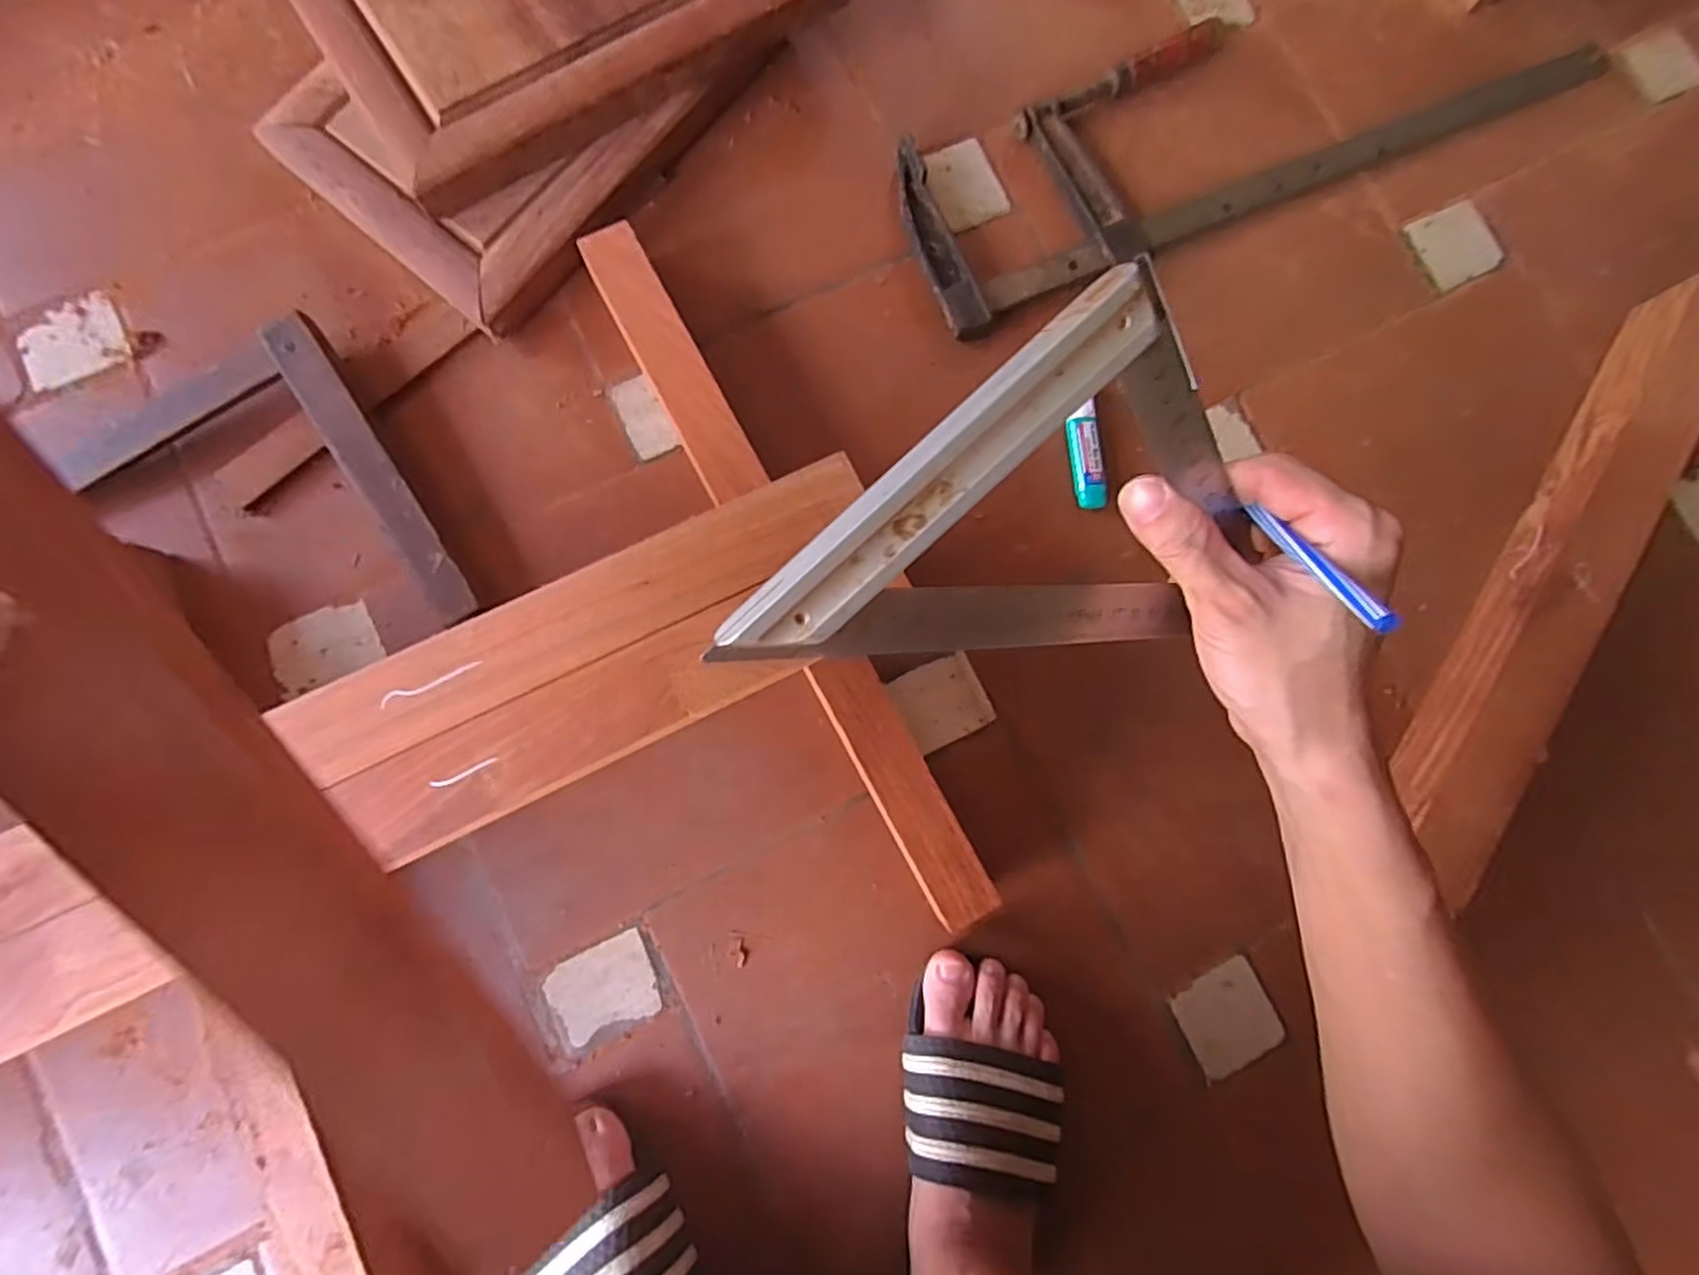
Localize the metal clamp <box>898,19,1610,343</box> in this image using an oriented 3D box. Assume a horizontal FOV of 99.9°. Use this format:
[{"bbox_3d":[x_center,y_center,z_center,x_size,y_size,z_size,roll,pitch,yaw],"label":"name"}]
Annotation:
[{"bbox_3d":[0.331,-0.439,0.609,0.614,0.024,0.165,-25,86,-6],"label":"metal clamp"}]

